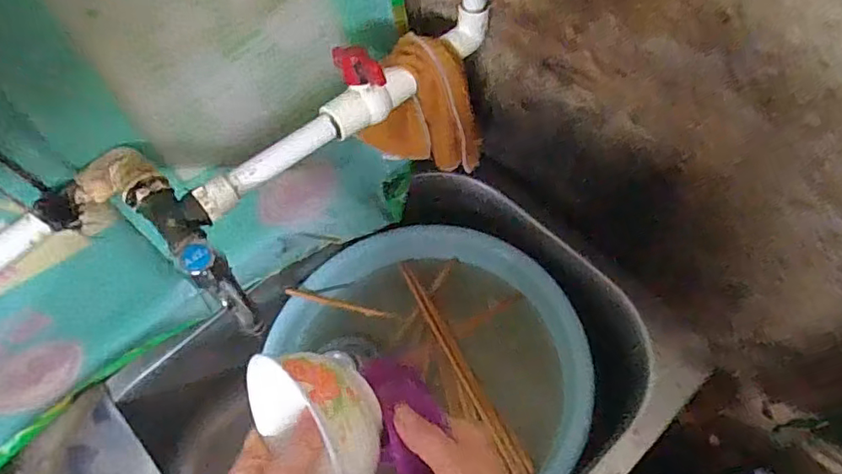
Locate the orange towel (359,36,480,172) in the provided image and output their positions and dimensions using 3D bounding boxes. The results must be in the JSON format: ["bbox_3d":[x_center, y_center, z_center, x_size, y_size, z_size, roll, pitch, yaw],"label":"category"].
[{"bbox_3d":[-0.001,-0.106,0.489,0.096,0.128,0.082,-13,59,-3],"label":"orange towel"}]

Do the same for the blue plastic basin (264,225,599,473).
[{"bbox_3d":[0.018,0.146,0.602,0.294,0.090,0.325,-28,61,-12],"label":"blue plastic basin"}]

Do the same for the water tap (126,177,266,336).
[{"bbox_3d":[-0.154,0.001,0.373,0.033,0.068,0.115,-40,64,-18],"label":"water tap"}]

